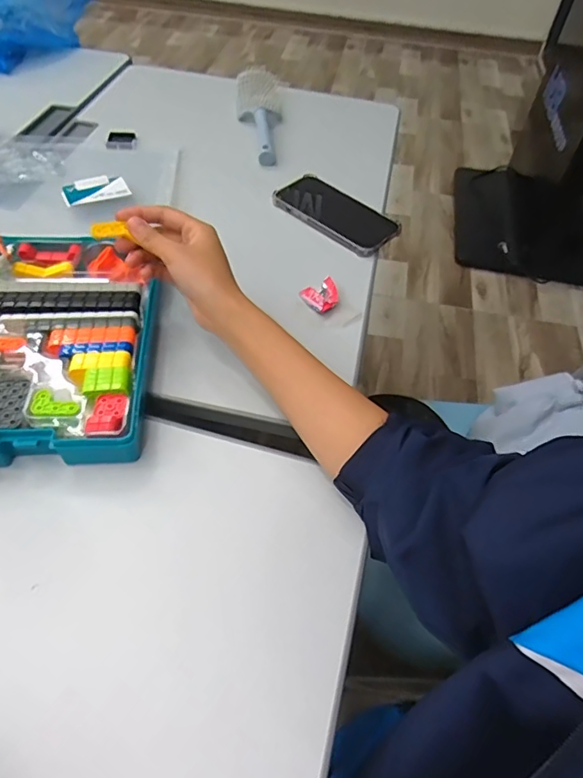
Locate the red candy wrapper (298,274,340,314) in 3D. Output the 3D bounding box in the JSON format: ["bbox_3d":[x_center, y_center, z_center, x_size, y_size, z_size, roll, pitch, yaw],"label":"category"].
[{"bbox_3d":[0.033,-0.104,0.561,0.038,0.014,0.041,-18,56,-16],"label":"red candy wrapper"}]

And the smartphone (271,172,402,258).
[{"bbox_3d":[0.059,-0.229,0.657,0.161,0.013,0.081,38,59,22],"label":"smartphone"}]

